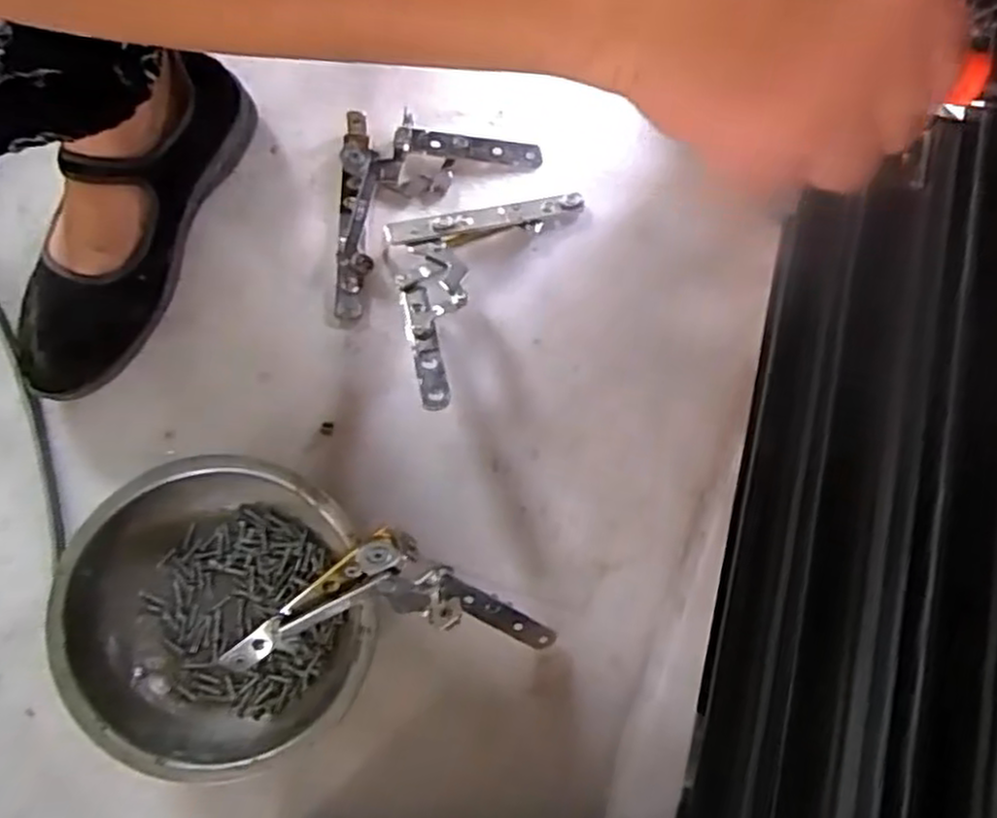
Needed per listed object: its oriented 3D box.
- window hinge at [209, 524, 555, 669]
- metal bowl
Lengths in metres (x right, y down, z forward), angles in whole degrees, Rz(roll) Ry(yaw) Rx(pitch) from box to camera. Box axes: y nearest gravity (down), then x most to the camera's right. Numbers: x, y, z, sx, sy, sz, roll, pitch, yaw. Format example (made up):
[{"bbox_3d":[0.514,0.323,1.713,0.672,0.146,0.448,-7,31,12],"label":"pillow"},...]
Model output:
[{"bbox_3d":[-0.066,0.113,0.458,0.194,0.090,0.072,-2,79,-3],"label":"window hinge"},{"bbox_3d":[-0.167,0.125,0.463,0.169,0.071,0.174,0,79,-2],"label":"metal bowl"}]

